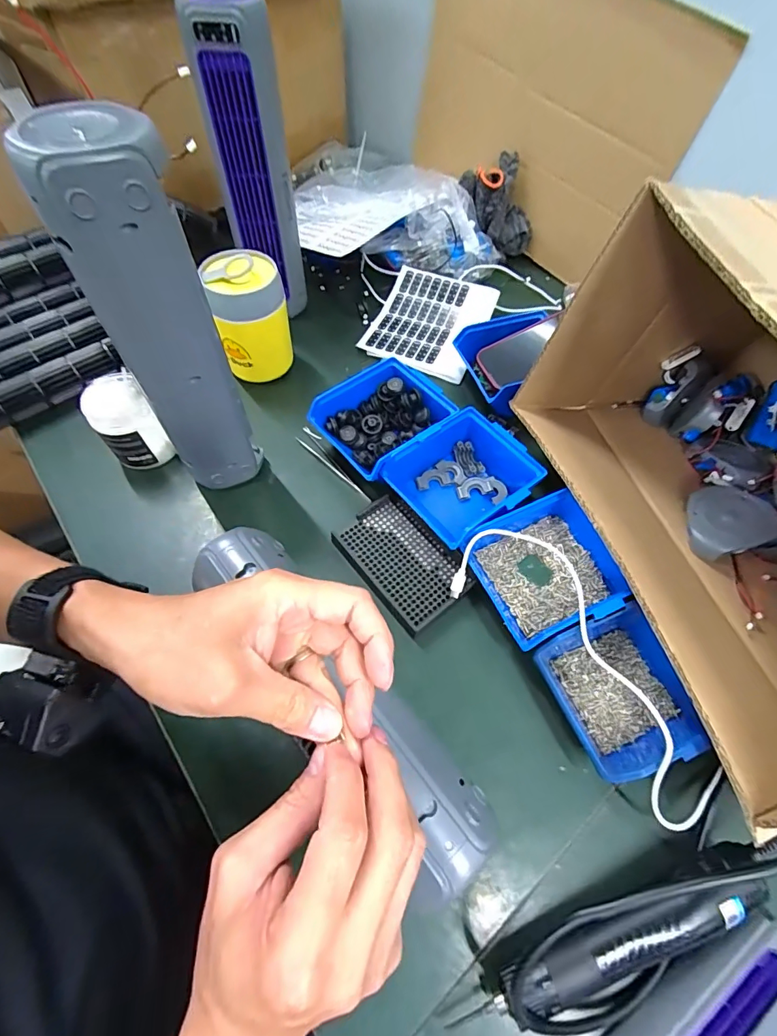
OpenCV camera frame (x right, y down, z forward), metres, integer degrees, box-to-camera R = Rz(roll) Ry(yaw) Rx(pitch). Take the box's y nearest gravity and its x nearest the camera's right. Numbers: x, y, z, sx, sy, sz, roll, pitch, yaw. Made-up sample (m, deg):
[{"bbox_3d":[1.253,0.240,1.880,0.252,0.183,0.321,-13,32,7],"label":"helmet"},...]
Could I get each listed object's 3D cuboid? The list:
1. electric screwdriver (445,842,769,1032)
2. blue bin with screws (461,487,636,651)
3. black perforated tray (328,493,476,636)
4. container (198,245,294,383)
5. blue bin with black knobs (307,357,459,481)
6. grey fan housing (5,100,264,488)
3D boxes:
[{"bbox_3d":[0.158,0.293,0.299,0.237,0.042,0.051,-16,62,-11],"label":"electric screwdriver"},{"bbox_3d":[0.154,0.050,0.421,0.135,0.062,0.118,-22,64,-14],"label":"blue bin with screws"},{"bbox_3d":[0.014,0.043,0.445,0.086,0.018,0.132,-37,68,-20],"label":"black perforated tray"},{"bbox_3d":[-0.172,-0.243,0.555,0.088,0.143,0.090,-13,62,-9],"label":"container"},{"bbox_3d":[-0.004,-0.112,0.509,0.141,0.059,0.118,-39,69,-21],"label":"blue bin with black knobs"},{"bbox_3d":[-0.186,-0.142,0.385,0.085,0.312,0.082,-41,69,-21],"label":"grey fan housing"}]

